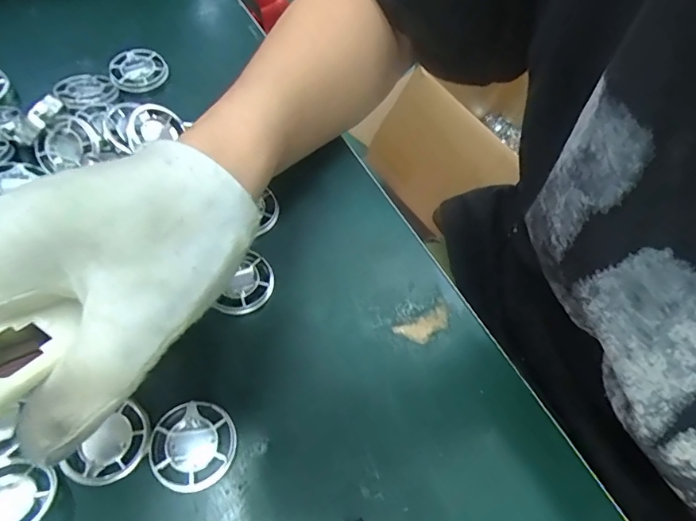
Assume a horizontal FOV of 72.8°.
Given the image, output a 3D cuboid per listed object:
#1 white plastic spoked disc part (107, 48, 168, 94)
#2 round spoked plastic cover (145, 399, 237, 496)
[{"bbox_3d":[-0.152,-0.138,0.342,0.040,0.013,0.036,-23,66,-17],"label":"white plastic spoked disc part"},{"bbox_3d":[-0.073,0.087,0.224,0.039,0.009,0.039,4,65,-8],"label":"round spoked plastic cover"}]

